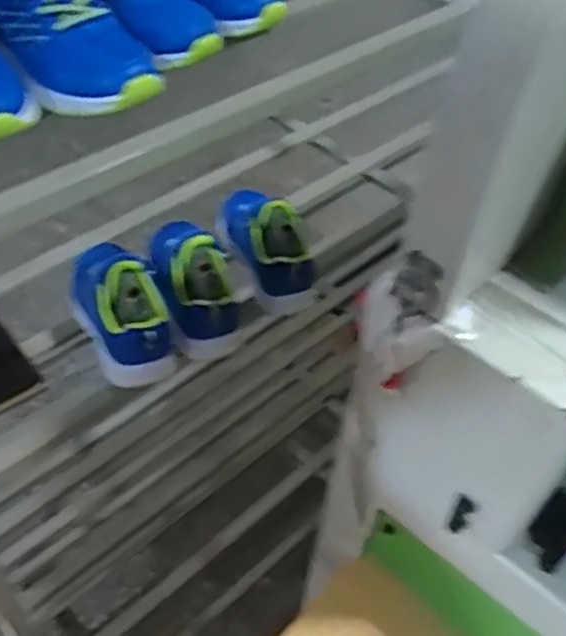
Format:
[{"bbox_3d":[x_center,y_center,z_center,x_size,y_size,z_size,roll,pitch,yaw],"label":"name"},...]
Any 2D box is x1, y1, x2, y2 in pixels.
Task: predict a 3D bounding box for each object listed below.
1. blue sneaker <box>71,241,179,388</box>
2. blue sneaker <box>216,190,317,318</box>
[{"bbox_3d":[-0.153,-0.021,0.650,0.073,0.076,0.161,-16,51,-19],"label":"blue sneaker"},{"bbox_3d":[-0.017,-0.078,0.718,0.064,0.081,0.167,-17,51,-19],"label":"blue sneaker"}]

